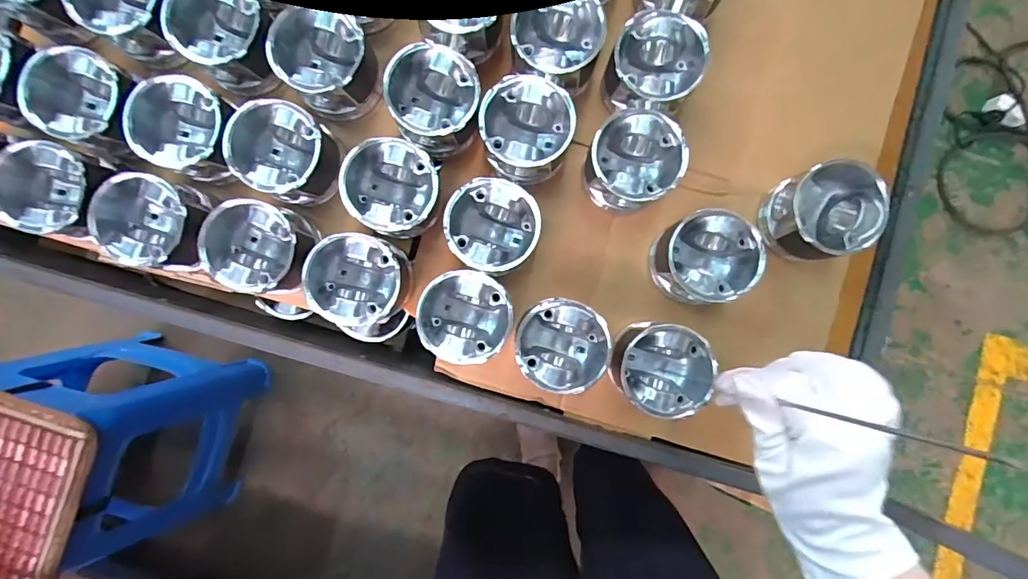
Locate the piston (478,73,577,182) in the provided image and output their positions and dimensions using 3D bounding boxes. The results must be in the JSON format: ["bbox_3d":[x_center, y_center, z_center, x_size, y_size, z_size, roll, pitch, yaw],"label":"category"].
[{"bbox_3d":[0.013,-0.167,0.510,0.092,0.079,0.092,-12,87,0],"label":"piston"}]

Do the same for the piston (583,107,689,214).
[{"bbox_3d":[0.125,-0.133,0.511,0.092,0.086,0.094,0,87,0],"label":"piston"}]

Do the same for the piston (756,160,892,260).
[{"bbox_3d":[0.320,-0.079,0.500,0.089,0.080,0.090,0,87,0],"label":"piston"}]

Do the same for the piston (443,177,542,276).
[{"bbox_3d":[-0.021,-0.063,0.510,0.096,0.082,0.096,0,87,0],"label":"piston"}]

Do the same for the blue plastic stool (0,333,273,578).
[{"bbox_3d":[-0.812,0.313,0.946,0.334,0.438,0.354,13,87,1],"label":"blue plastic stool"}]

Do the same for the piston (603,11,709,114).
[{"bbox_3d":[0.147,-0.232,0.512,0.095,0.082,0.092,30,88,2],"label":"piston"}]

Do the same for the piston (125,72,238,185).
[{"bbox_3d":[-0.329,-0.163,0.494,0.096,0.066,0.088,19,88,1],"label":"piston"}]

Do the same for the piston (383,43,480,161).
[{"bbox_3d":[-0.082,-0.196,0.510,0.089,0.085,0.098,-7,87,0],"label":"piston"}]

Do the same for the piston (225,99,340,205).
[{"bbox_3d":[-0.234,-0.139,0.505,0.100,0.080,0.092,0,87,0],"label":"piston"}]

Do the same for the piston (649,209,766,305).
[{"bbox_3d":[0.203,-0.032,0.509,0.104,0.079,0.091,12,87,1],"label":"piston"}]

